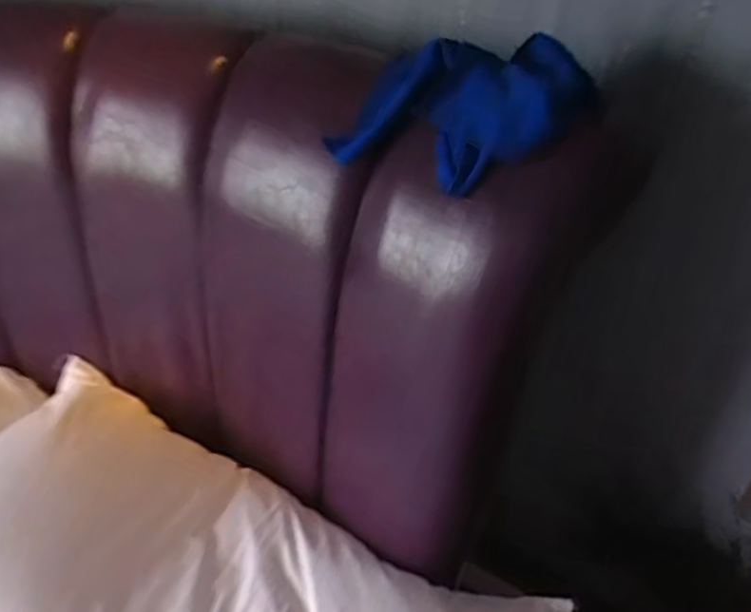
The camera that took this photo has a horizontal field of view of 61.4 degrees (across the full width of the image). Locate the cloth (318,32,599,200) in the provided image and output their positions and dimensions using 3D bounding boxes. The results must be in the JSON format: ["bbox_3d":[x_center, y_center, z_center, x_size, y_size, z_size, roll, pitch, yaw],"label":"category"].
[{"bbox_3d":[0.083,-0.182,0.556,0.204,0.077,0.132,-29,48,-31],"label":"cloth"}]

